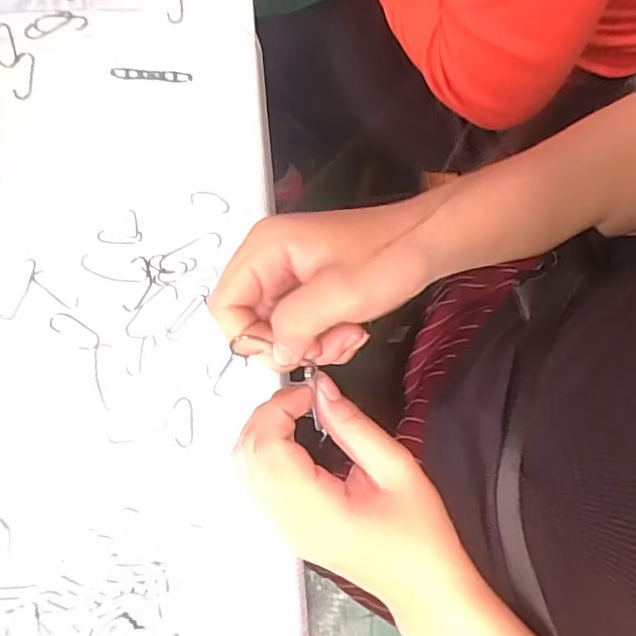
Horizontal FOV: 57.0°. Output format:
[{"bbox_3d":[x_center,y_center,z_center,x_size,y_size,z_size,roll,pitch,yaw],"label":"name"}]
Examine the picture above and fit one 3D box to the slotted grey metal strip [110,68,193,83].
[{"bbox_3d":[-0.134,-0.195,0.469,0.065,0.004,0.008,5,75,1],"label":"slotted grey metal strip"}]

